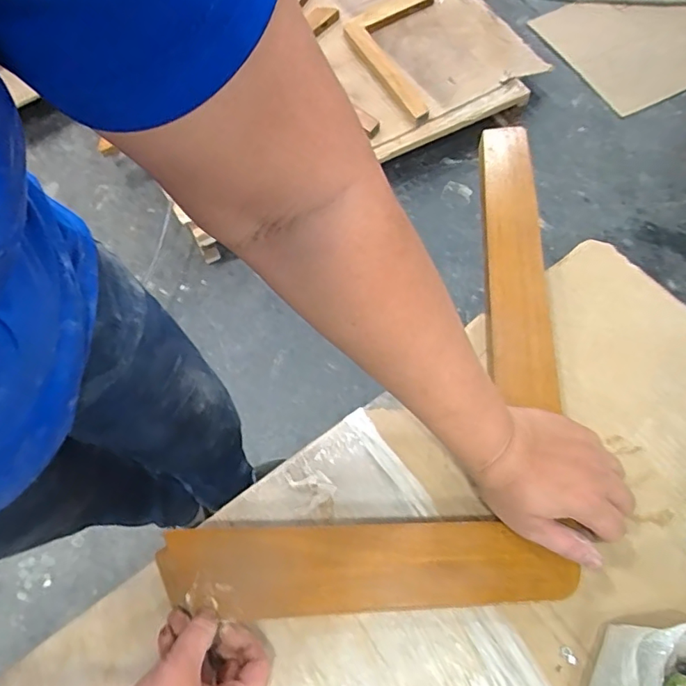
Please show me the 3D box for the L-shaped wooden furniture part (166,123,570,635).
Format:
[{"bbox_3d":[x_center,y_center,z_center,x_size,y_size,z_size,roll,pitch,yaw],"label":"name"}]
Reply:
[{"bbox_3d":[0.096,0.016,0.441,0.263,0.031,0.518,25,68,14],"label":"L-shaped wooden furniture part"}]

